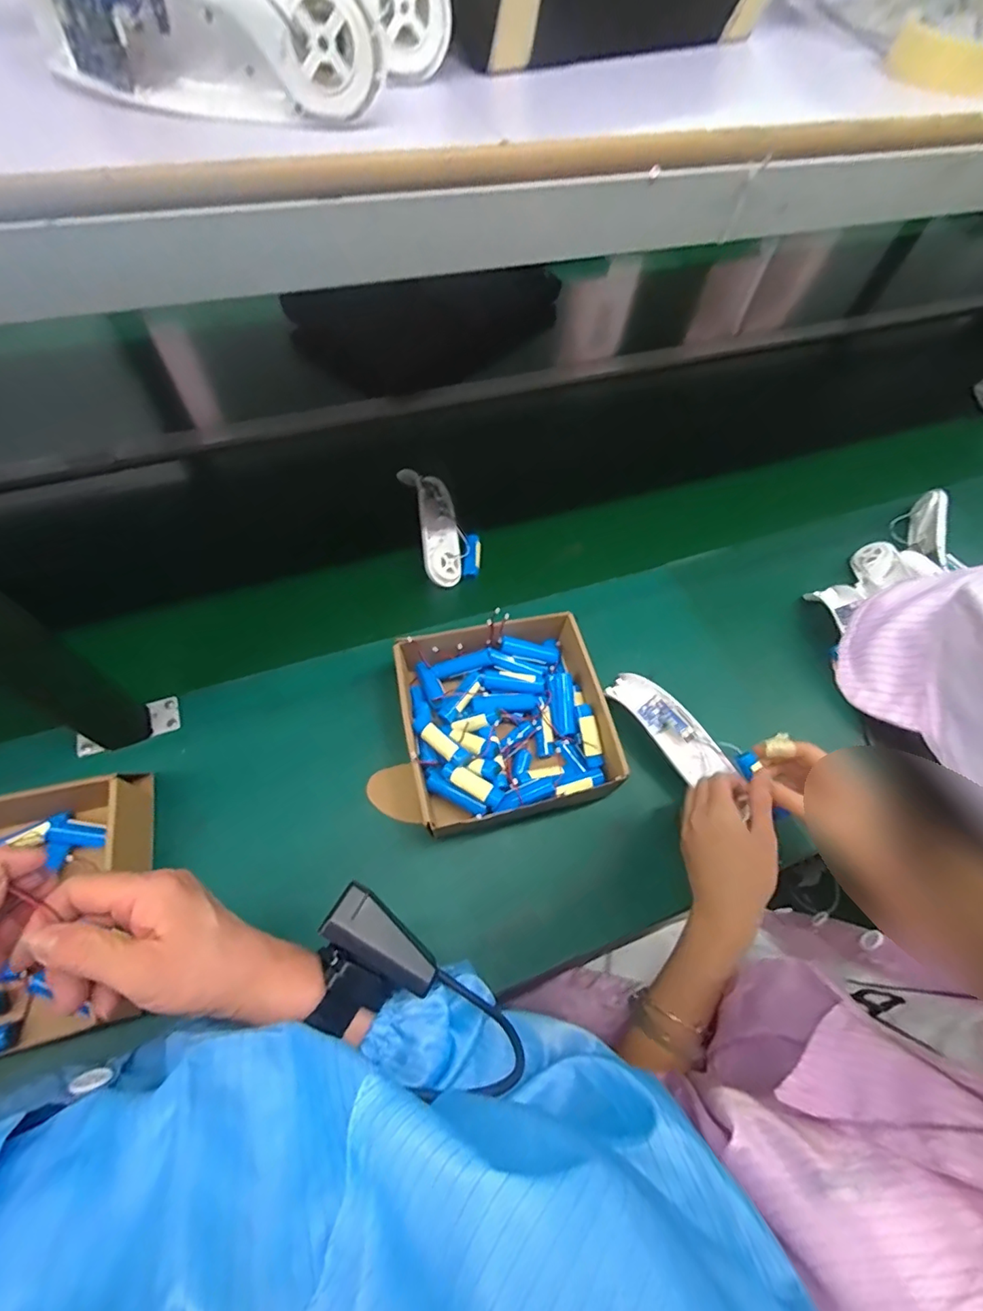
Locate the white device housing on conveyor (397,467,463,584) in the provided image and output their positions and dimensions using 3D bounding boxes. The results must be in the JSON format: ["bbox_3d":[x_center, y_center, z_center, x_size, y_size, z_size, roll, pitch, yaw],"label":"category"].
[{"bbox_3d":[-0.072,-0.172,0.672,0.054,0.033,0.172,-12,64,-10],"label":"white device housing on conveyor"}]

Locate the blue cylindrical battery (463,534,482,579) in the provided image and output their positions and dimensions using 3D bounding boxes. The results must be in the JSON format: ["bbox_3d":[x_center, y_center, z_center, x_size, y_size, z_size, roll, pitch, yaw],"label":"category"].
[{"bbox_3d":[-0.024,-0.125,0.668,0.021,0.025,0.058,4,62,-2],"label":"blue cylindrical battery"}]

